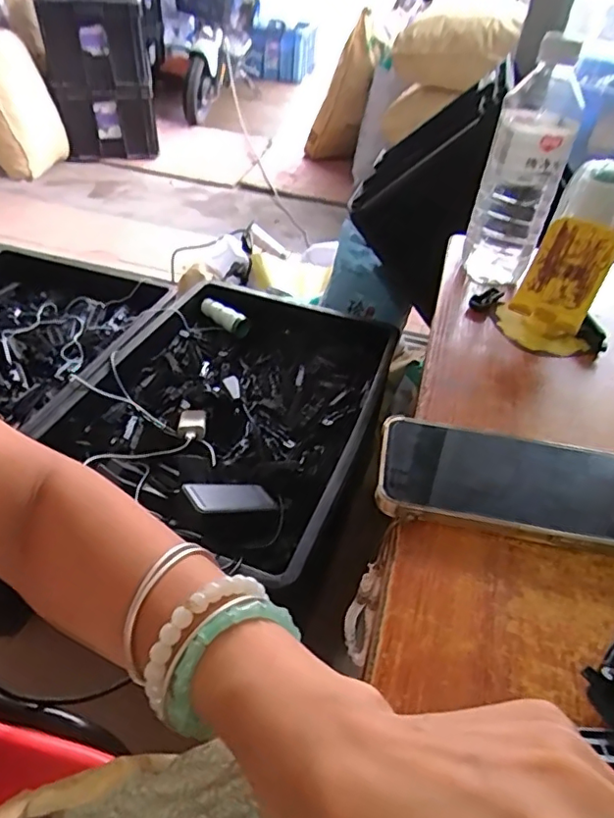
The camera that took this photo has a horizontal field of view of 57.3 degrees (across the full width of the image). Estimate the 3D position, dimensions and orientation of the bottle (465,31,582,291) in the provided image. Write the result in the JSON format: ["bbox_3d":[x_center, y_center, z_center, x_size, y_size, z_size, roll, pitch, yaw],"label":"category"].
[{"bbox_3d":[0.204,-0.221,0.537,0.071,0.202,0.074,19,40,14],"label":"bottle"}]

